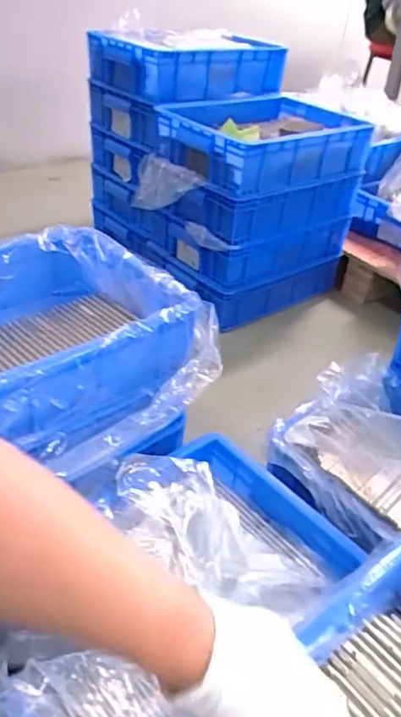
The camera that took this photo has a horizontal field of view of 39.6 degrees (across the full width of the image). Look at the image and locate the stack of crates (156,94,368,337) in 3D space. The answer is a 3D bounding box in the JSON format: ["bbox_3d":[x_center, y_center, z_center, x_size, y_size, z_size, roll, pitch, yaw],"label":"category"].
[{"bbox_3d":[0.109,-0.353,1.326,0.438,0.410,0.303,-22,43,-33],"label":"stack of crates"}]

